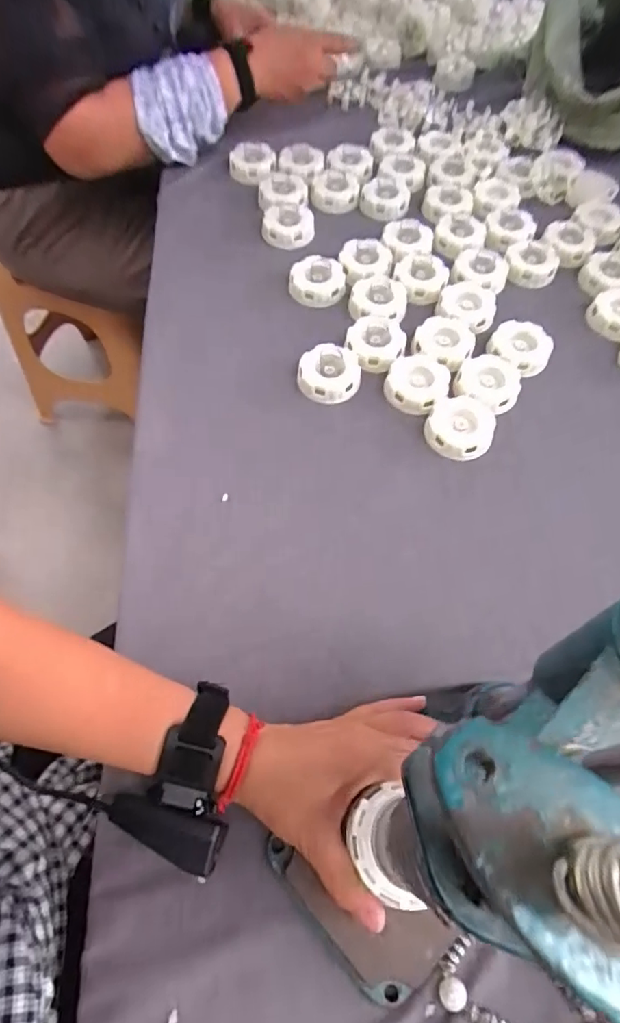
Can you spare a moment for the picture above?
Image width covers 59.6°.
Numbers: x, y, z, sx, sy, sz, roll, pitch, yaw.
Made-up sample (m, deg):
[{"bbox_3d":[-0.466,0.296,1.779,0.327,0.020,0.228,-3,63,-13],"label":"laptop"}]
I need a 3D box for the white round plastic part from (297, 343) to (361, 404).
[{"bbox_3d":[0.019,-0.139,0.543,0.061,0.018,0.062,0,61,0],"label":"white round plastic part"}]

